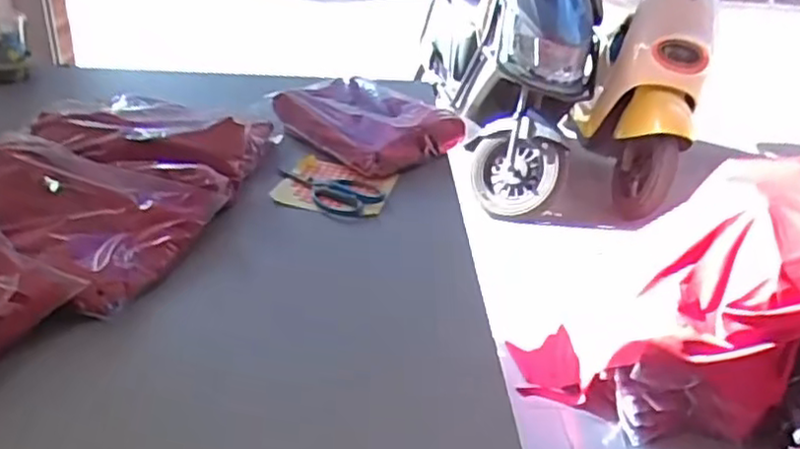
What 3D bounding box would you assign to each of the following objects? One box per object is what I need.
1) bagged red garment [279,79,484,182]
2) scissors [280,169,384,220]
[{"bbox_3d":[-0.051,-0.171,1.145,0.276,0.076,0.236,27,36,35],"label":"bagged red garment"},{"bbox_3d":[-0.113,-0.051,0.980,0.171,0.012,0.093,20,33,26],"label":"scissors"}]

